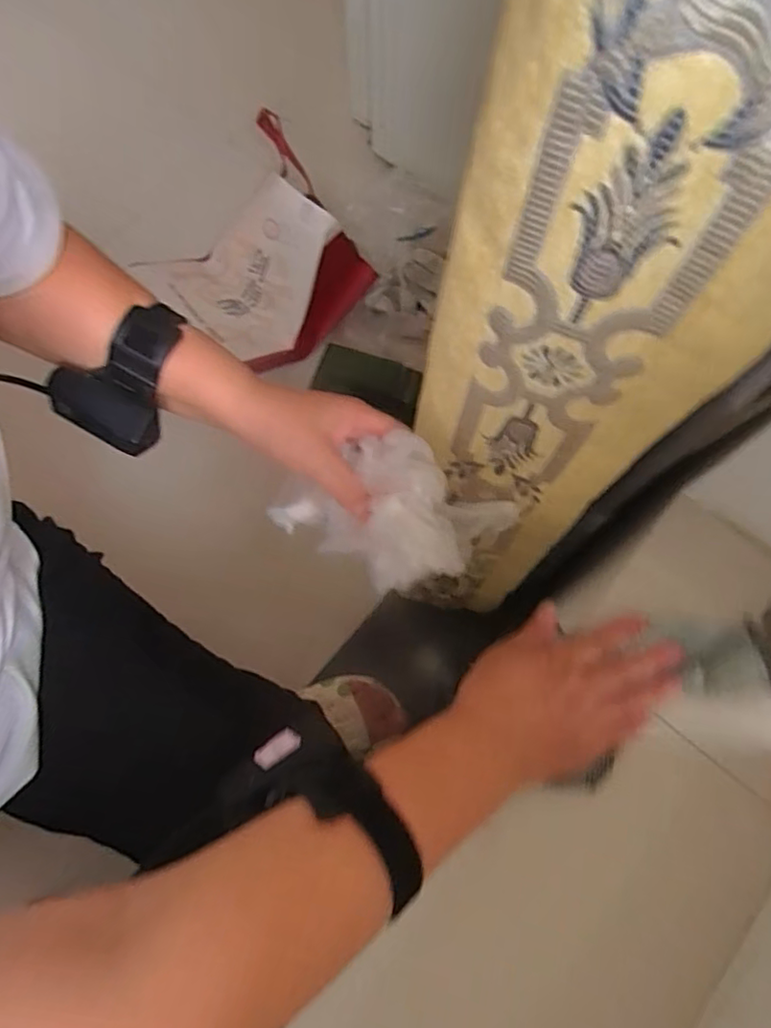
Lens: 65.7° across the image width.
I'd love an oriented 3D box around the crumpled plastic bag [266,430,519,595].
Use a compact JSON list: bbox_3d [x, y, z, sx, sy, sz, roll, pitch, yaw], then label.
[{"bbox_3d":[-0.003,-0.002,0.394,0.119,0.053,0.102,41,75,13],"label":"crumpled plastic bag"}]

